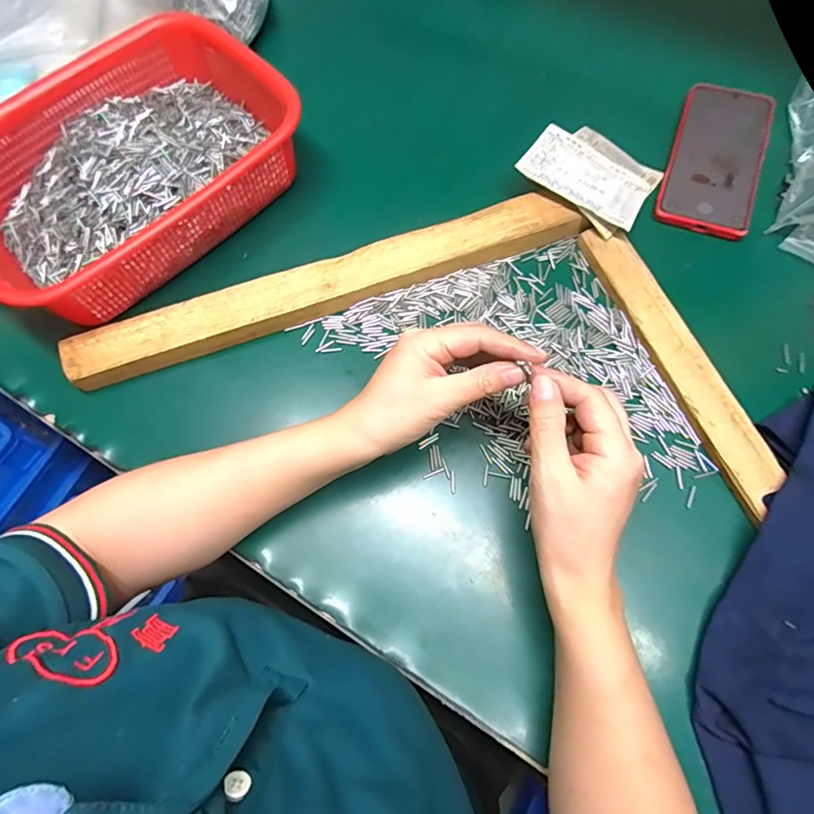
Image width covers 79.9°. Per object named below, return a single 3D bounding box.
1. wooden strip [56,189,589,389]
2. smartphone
[{"bbox_3d":[-0.065,-0.102,0.414,0.430,0.024,0.042,-19,71,-4],"label":"wooden strip"},{"bbox_3d":[0.284,-0.230,0.448,0.077,0.019,0.165,19,72,9],"label":"smartphone"}]

